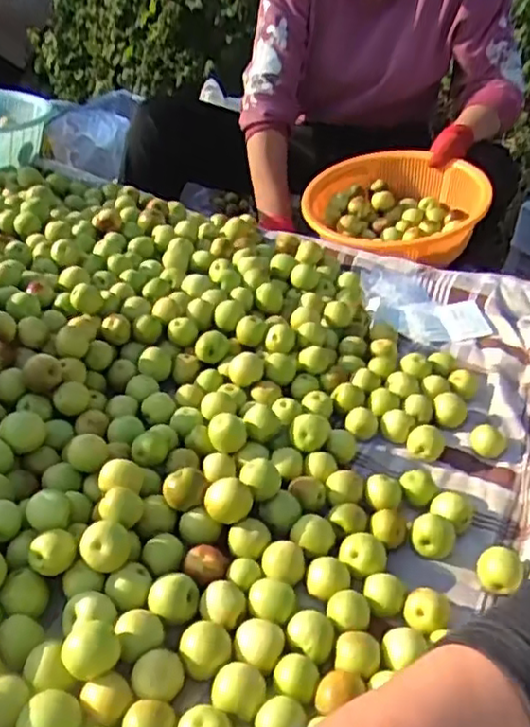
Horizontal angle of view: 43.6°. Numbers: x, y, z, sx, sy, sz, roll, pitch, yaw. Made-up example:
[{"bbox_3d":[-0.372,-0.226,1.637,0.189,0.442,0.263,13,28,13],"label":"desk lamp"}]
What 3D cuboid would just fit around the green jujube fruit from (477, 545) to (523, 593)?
[{"bbox_3d":[0.178,0.160,0.506,0.032,0.027,0.030,26,42,27],"label":"green jujube fruit"}]

